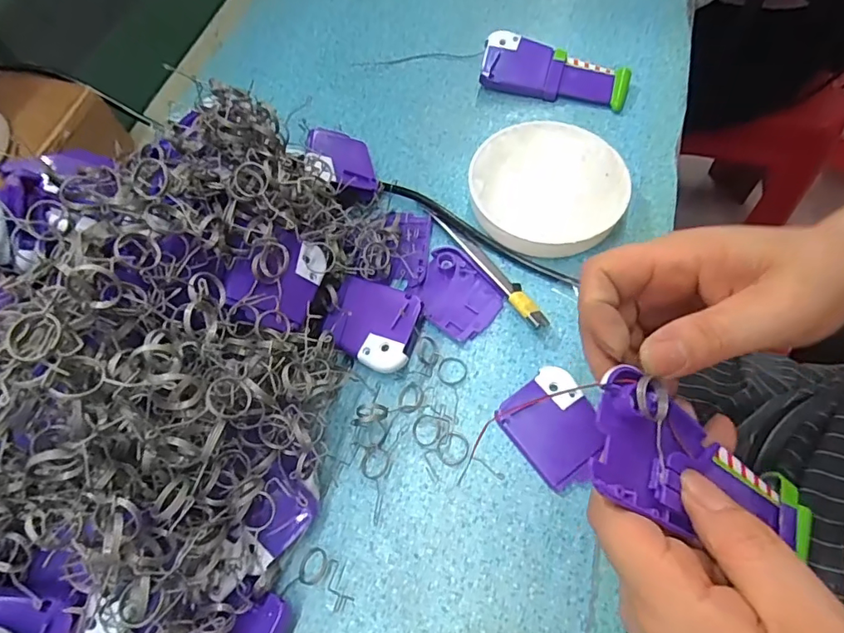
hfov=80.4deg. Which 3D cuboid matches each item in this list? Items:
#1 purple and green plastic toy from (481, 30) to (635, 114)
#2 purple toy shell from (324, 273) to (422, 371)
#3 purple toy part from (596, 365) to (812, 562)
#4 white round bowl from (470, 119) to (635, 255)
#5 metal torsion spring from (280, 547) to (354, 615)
[{"bbox_3d":[0.111,-0.204,0.415,0.120,0.023,0.047,11,66,9],"label":"purple and green plastic toy"},{"bbox_3d":[-0.032,0.006,0.318,0.055,0.018,0.053,16,66,11],"label":"purple toy shell"},{"bbox_3d":[0.117,0.065,0.205,0.114,0.013,0.051,26,65,-15],"label":"purple toy part"},{"bbox_3d":[0.087,-0.090,0.352,0.098,0.027,0.106,-2,64,3],"label":"white round bowl"},{"bbox_3d":[-0.053,0.139,0.264,0.036,0.005,0.026,14,66,11],"label":"metal torsion spring"}]

